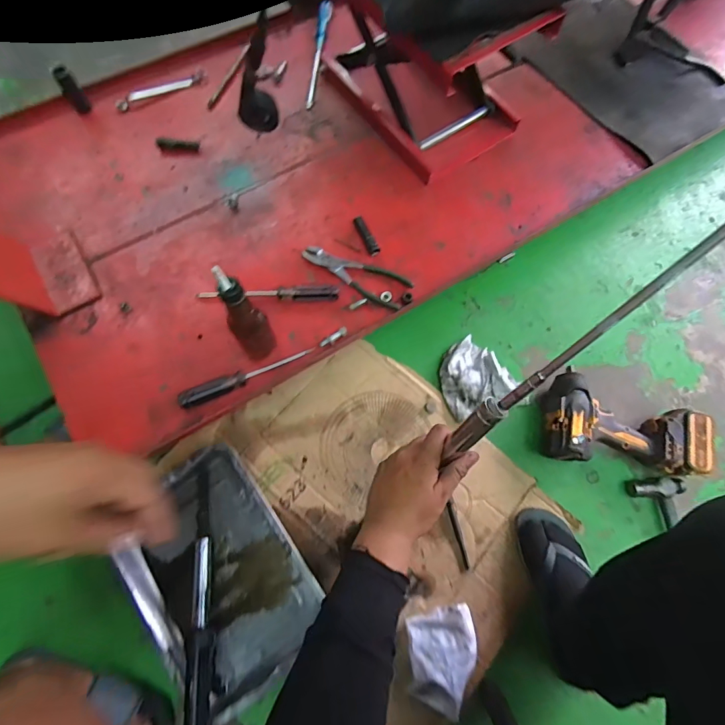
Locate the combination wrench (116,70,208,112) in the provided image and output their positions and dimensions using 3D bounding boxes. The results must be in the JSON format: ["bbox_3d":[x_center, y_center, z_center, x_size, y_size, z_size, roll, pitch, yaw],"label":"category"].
[{"bbox_3d":[-0.415,-0.563,0.851,0.186,0.015,0.038,-23,73,-9],"label":"combination wrench"}]

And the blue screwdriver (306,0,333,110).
[{"bbox_3d":[-0.093,-0.655,0.869,0.032,0.036,0.277,6,70,0],"label":"blue screwdriver"}]

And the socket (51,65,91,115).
[{"bbox_3d":[-0.555,-0.522,0.785,0.032,0.083,0.030,-32,75,-12],"label":"socket"}]

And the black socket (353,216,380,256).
[{"bbox_3d":[0.007,-0.226,0.740,0.021,0.025,0.075,-25,73,-10],"label":"black socket"}]

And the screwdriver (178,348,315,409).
[{"bbox_3d":[-0.180,0.019,0.648,0.211,0.023,0.030,-22,73,-9],"label":"screwdriver"}]

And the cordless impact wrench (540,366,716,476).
[{"bbox_3d":[0.472,0.108,0.755,0.266,0.084,0.164,7,70,1],"label":"cordless impact wrench"}]

